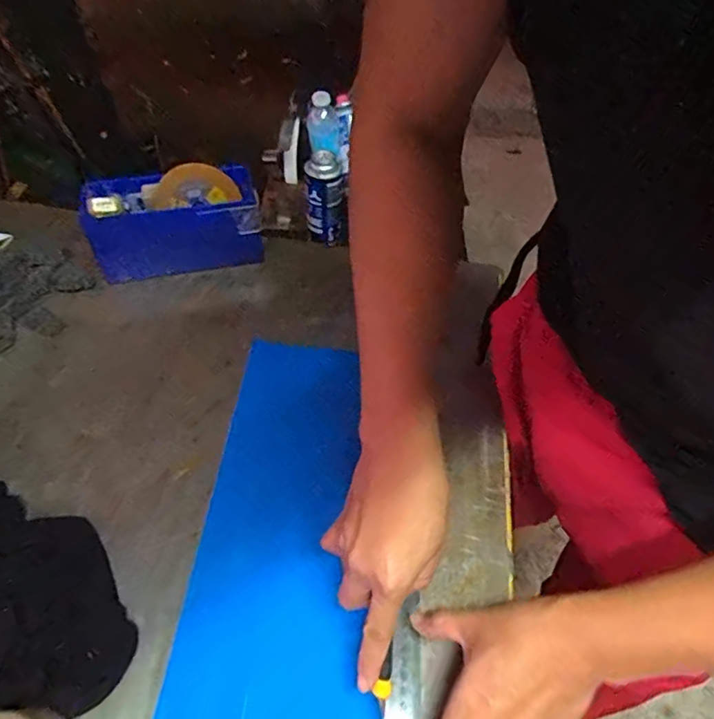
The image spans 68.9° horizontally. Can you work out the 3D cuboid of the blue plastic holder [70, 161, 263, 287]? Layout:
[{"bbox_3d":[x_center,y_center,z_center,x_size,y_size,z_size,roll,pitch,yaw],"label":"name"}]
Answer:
[{"bbox_3d":[-0.234,-0.171,0.670,0.203,0.130,0.098,-10,53,-12],"label":"blue plastic holder"}]

